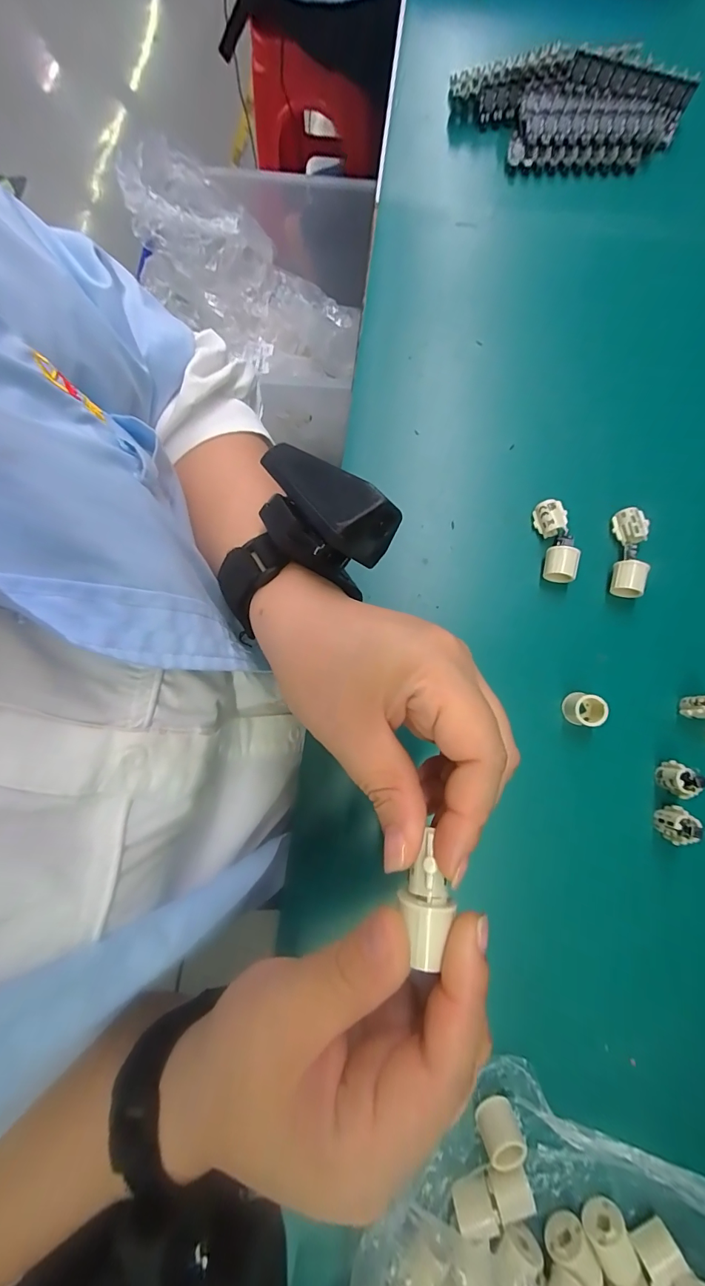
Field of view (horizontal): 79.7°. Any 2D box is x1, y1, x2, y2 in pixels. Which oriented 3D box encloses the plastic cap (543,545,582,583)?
[{"bbox_3d":[0.136,-0.051,0.276,0.021,0.016,0.019,18,79,3],"label":"plastic cap"}]

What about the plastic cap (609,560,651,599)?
[{"bbox_3d":[0.178,-0.040,0.276,0.019,0.018,0.021,19,79,3],"label":"plastic cap"}]

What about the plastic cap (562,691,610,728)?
[{"bbox_3d":[0.142,0.041,0.260,0.019,0.018,0.018,0,79,0],"label":"plastic cap"}]

